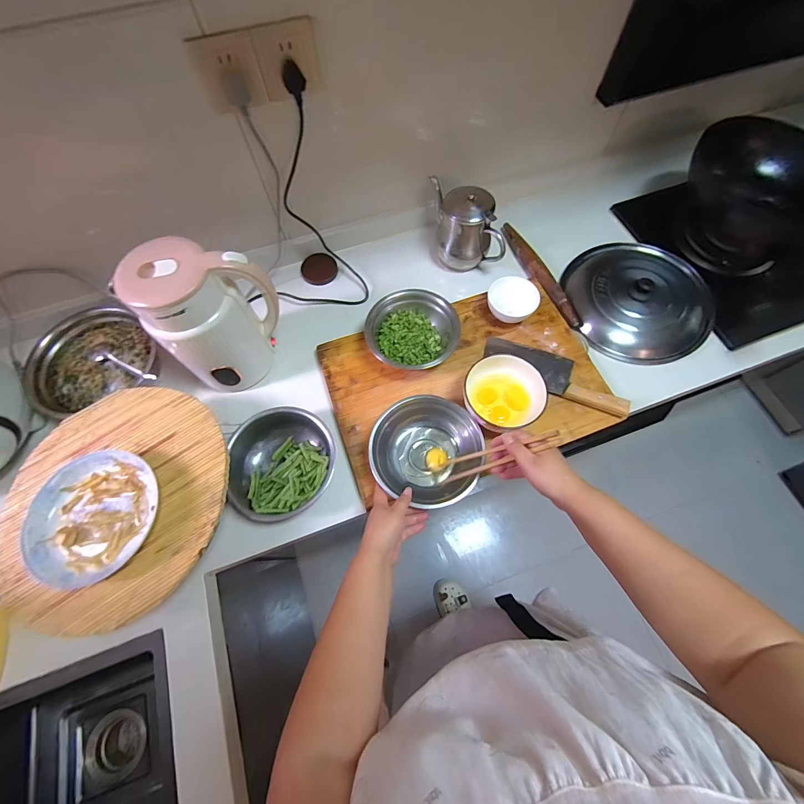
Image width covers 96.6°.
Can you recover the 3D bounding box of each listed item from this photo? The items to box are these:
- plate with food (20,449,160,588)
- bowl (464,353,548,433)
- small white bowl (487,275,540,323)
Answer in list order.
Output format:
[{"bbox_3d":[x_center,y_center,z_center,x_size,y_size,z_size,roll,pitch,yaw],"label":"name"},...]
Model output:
[{"bbox_3d":[-0.436,0.155,0.510,0.174,0.029,0.167,-1,67,1],"label":"plate with food"},{"bbox_3d":[0.176,-0.007,0.636,0.129,0.076,0.133,-1,67,1],"label":"bowl"},{"bbox_3d":[0.217,-0.197,0.715,0.093,0.056,0.086,-1,67,1],"label":"small white bowl"}]

